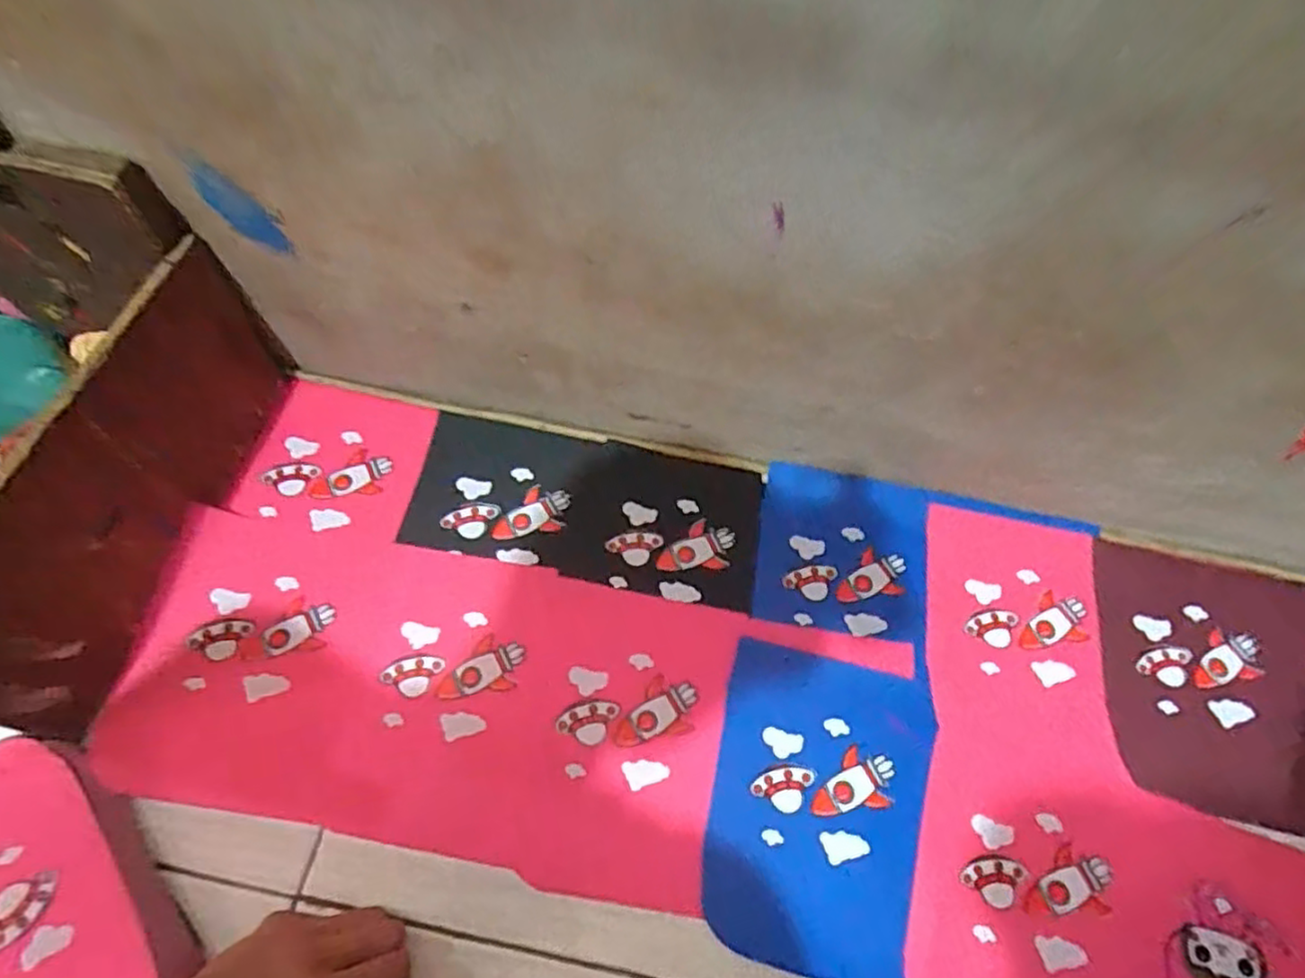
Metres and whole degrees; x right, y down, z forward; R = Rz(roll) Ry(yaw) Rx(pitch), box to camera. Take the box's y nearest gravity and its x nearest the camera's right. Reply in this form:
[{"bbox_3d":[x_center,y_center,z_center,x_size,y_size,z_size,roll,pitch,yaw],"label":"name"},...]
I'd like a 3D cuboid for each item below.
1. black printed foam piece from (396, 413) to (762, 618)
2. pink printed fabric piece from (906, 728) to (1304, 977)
[{"bbox_3d":[-0.058,0.015,0.605,0.296,0.012,0.133,11,62,4],"label":"black printed foam piece"},{"bbox_3d":[0.319,0.306,0.465,0.274,0.012,0.204,17,62,7],"label":"pink printed fabric piece"}]

